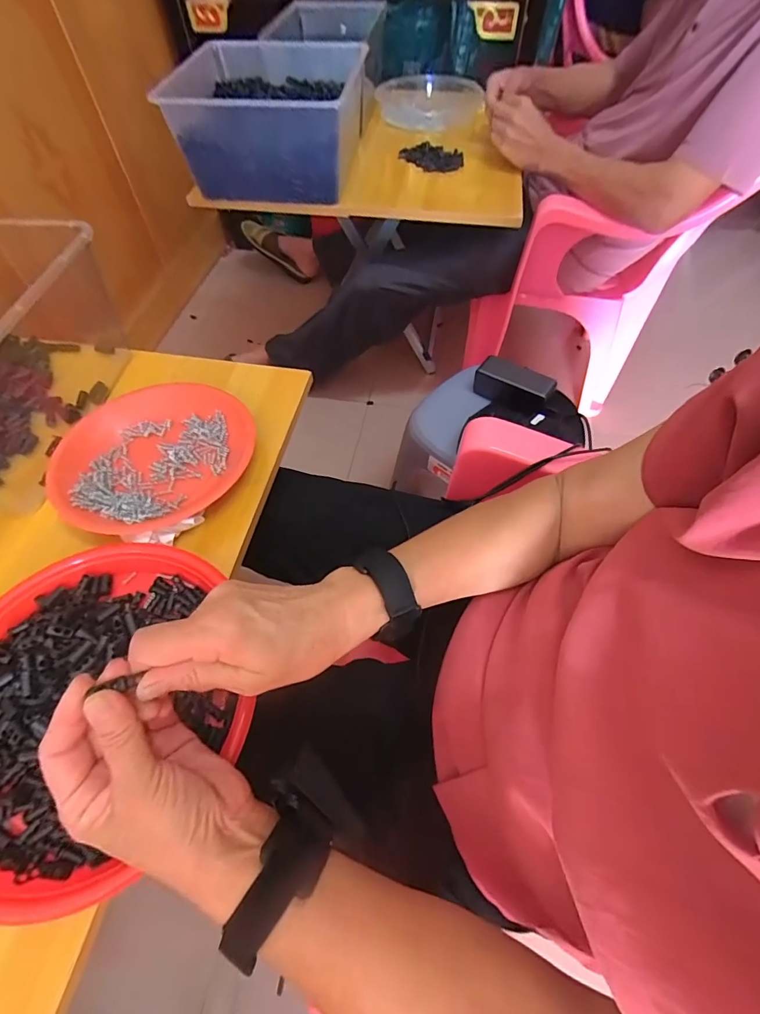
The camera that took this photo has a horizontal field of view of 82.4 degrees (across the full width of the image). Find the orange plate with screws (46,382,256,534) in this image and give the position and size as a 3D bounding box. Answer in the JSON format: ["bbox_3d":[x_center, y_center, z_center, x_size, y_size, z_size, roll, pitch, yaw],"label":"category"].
[{"bbox_3d":[-0.226,-0.056,0.443,0.188,0.029,0.177,0,58,0],"label":"orange plate with screws"}]

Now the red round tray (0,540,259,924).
[{"bbox_3d":[-0.218,0.141,0.325,0.239,0.023,0.238,0,58,0],"label":"red round tray"}]

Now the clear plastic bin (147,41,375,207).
[{"bbox_3d":[-0.191,-0.682,0.775,0.303,0.147,0.315,7,59,5],"label":"clear plastic bin"}]

